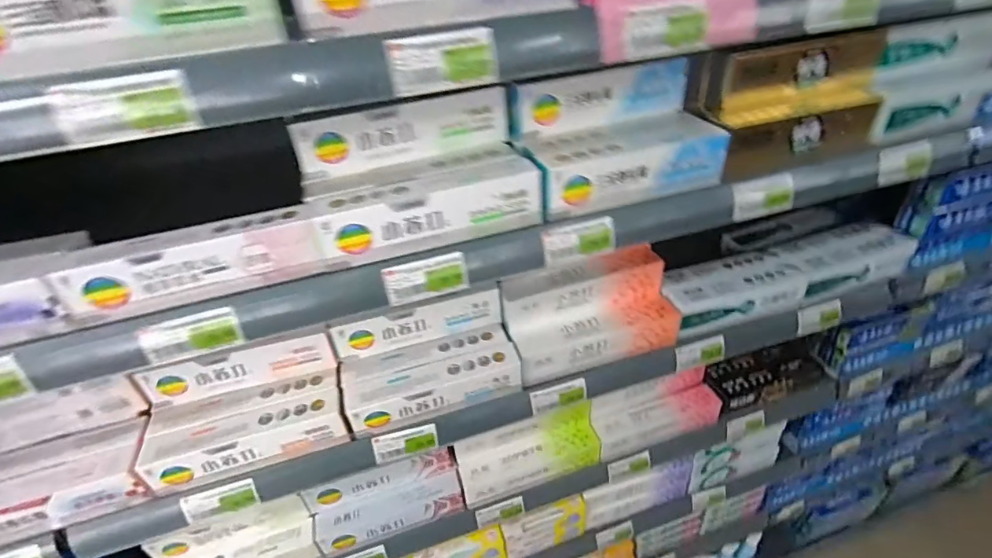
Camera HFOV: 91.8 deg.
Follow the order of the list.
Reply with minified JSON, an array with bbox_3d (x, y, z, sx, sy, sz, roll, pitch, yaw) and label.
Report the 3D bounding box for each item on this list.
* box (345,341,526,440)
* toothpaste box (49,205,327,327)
[{"bbox_3d":[-0.076,0.139,0.615,0.215,0.054,0.043,-13,38,-11],"label":"box"},{"bbox_3d":[-0.267,-0.018,0.438,0.209,0.051,0.042,-14,38,-12],"label":"toothpaste box"}]

